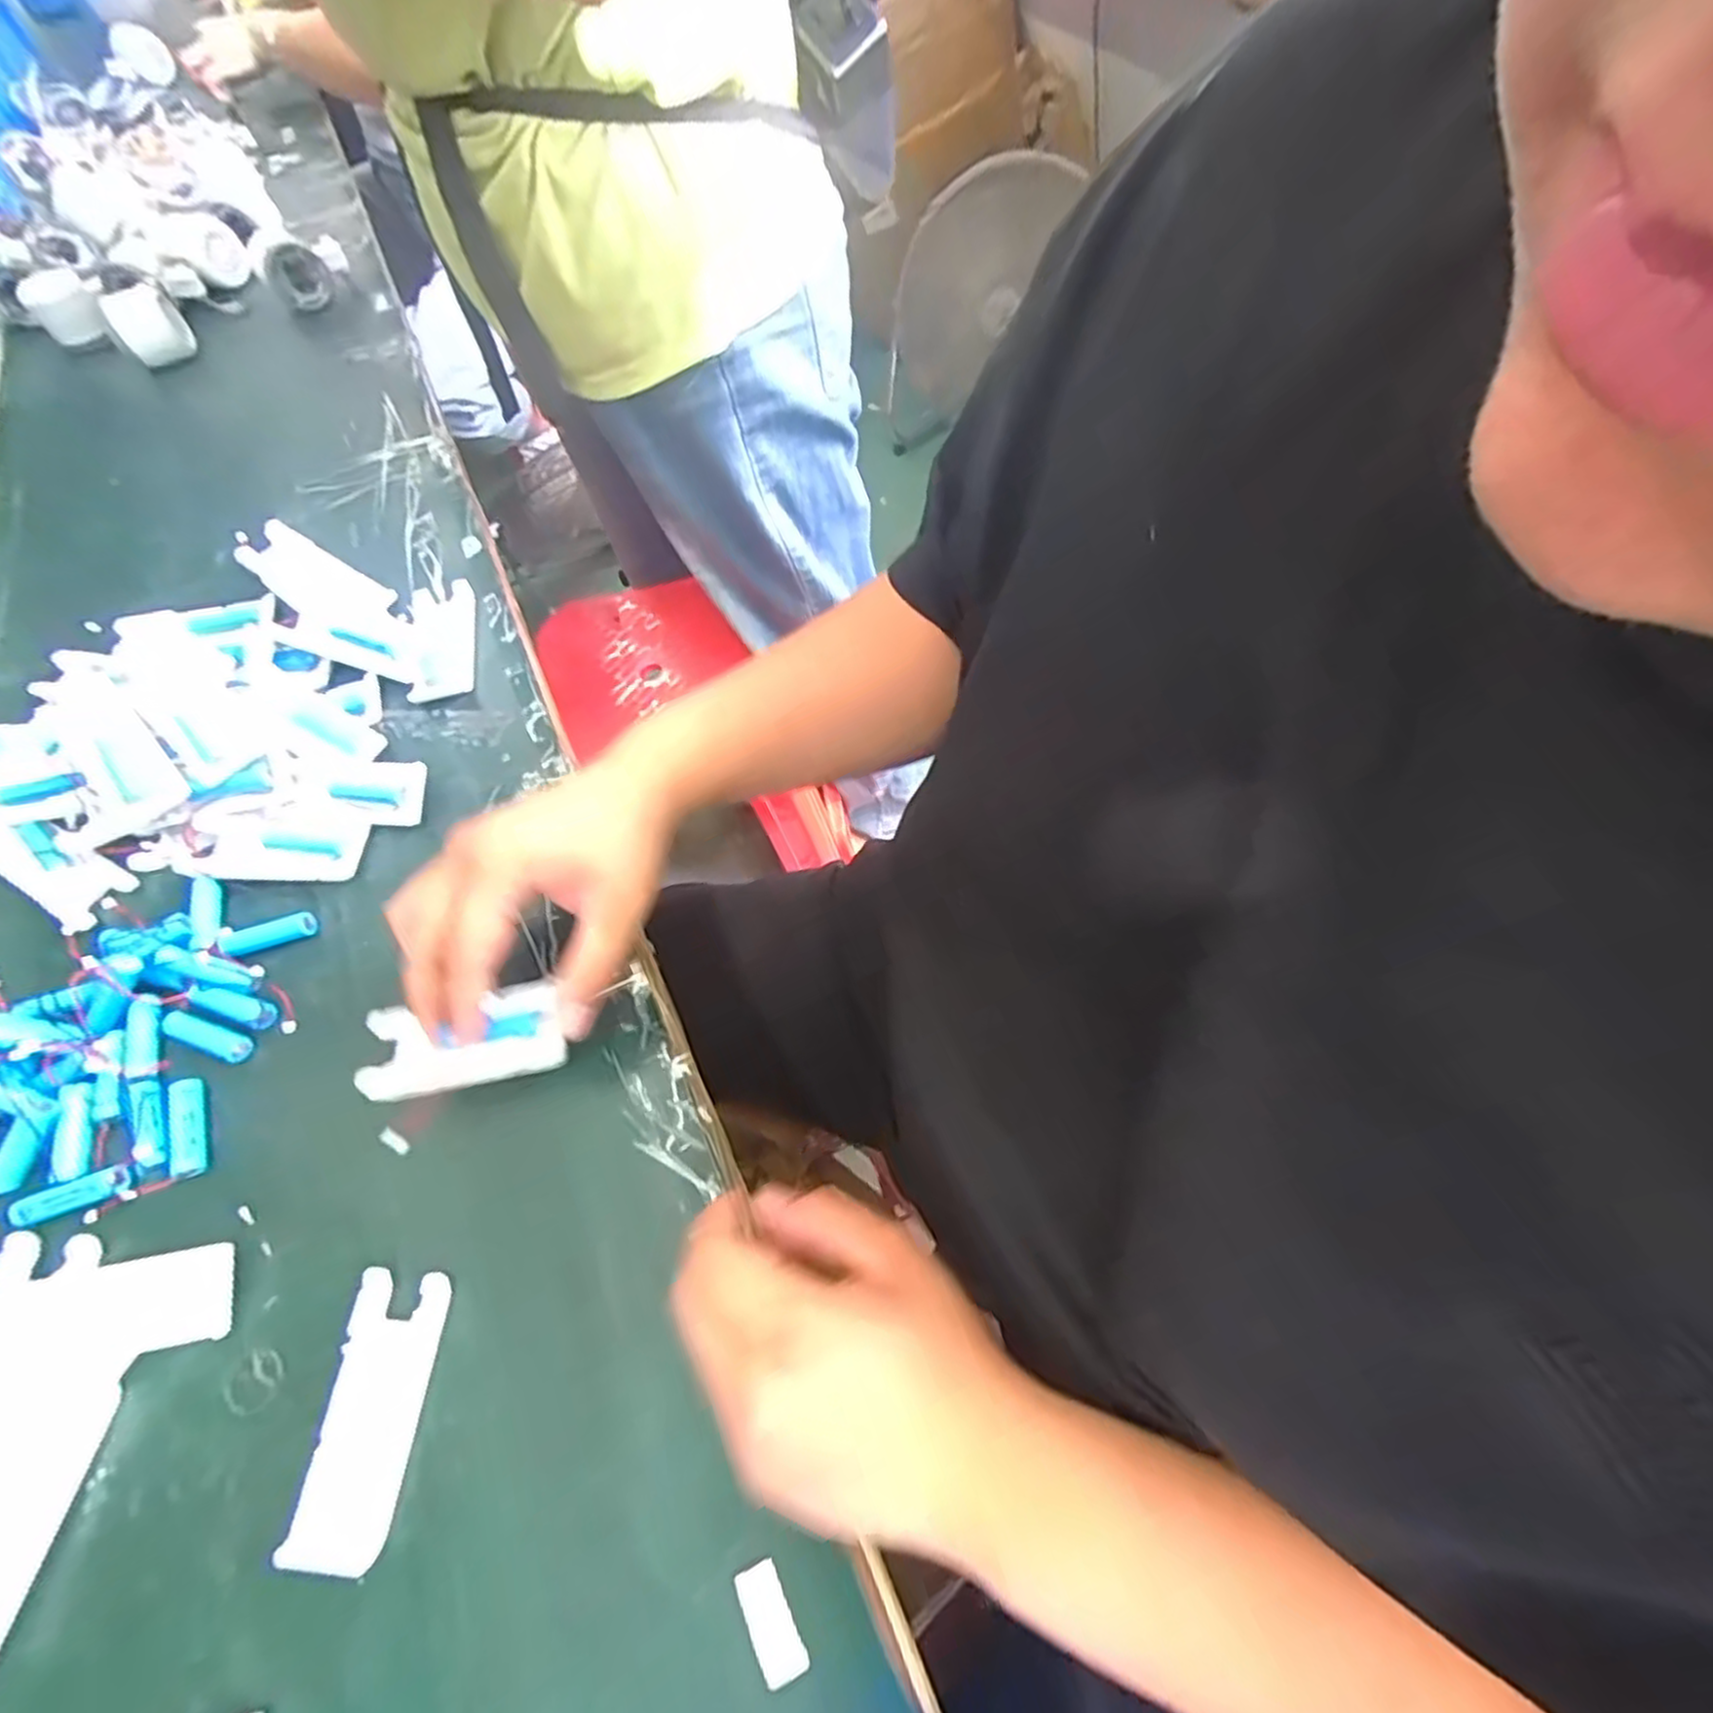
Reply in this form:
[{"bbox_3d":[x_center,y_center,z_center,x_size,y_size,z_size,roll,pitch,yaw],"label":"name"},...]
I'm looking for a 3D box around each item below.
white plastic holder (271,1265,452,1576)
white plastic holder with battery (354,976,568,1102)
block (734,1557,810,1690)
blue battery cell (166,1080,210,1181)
[{"bbox_3d":[-0.211,0.243,0.320,0.041,0.012,0.103,2,62,4],"label":"white plastic holder"},{"bbox_3d":[-0.193,0.088,0.357,0.105,0.012,0.044,-12,61,5],"label":"white plastic holder with battery"},{"bbox_3d":[-0.033,0.294,0.280,0.017,0.004,0.035,-27,63,-11],"label":"block"},{"bbox_3d":[-0.347,0.140,0.379,0.015,0.012,0.050,-22,63,-9],"label":"blue battery cell"}]

